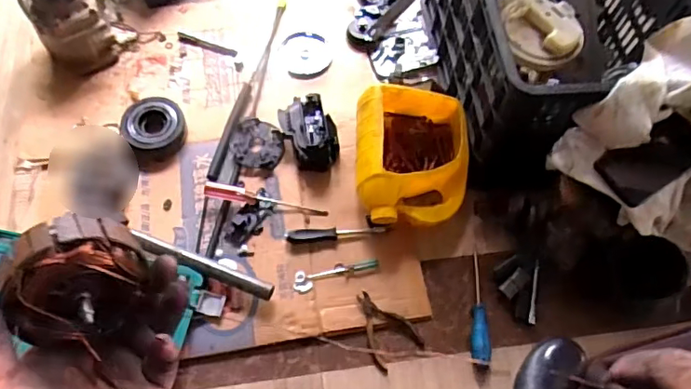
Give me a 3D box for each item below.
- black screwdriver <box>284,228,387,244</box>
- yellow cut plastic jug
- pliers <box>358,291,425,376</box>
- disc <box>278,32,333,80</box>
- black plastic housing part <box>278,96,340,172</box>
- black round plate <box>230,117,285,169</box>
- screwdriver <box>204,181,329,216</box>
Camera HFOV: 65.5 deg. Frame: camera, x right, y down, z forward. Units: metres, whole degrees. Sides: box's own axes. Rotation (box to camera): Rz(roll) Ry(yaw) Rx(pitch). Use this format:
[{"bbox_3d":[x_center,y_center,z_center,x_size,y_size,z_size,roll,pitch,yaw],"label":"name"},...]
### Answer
[{"bbox_3d":[-0.015,0.062,0.840,0.151,0.021,0.017,-4,62,-3],"label":"black screwdriver"},{"bbox_3d":[0.108,-0.061,0.858,0.176,0.115,0.226,0,61,-1],"label":"yellow cut plastic jug"},{"bbox_3d":[0.055,0.197,0.796,0.078,0.019,0.112,-33,67,-17],"label":"pliers"},{"bbox_3d":[-0.074,-0.262,1.007,0.094,0.004,0.112,-14,62,-8],"label":"disc"},{"bbox_3d":[-0.060,-0.103,0.896,0.095,0.062,0.116,-5,62,-4],"label":"black plastic housing part"},{"bbox_3d":[-0.151,-0.087,0.917,0.093,0.020,0.085,0,61,-1],"label":"black round plate"},{"bbox_3d":[-0.128,0.009,0.862,0.190,0.022,0.023,12,62,-3],"label":"screwdriver"}]

